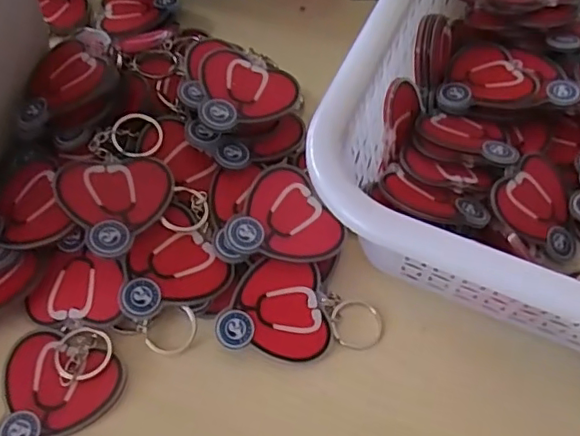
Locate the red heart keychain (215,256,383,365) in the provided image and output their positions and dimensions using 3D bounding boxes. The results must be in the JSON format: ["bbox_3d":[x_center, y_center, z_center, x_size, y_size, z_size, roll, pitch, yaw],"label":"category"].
[{"bbox_3d":[0.006,0.045,0.272,0.071,0.006,0.044,13,71,-4],"label":"red heart keychain"}]

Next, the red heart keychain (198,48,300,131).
[{"bbox_3d":[-0.025,-0.063,0.296,0.049,0.004,0.052,28,57,2],"label":"red heart keychain"}]

